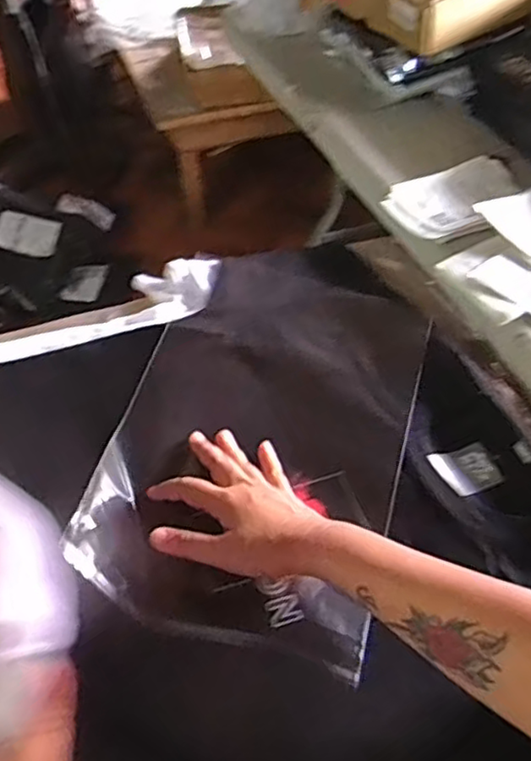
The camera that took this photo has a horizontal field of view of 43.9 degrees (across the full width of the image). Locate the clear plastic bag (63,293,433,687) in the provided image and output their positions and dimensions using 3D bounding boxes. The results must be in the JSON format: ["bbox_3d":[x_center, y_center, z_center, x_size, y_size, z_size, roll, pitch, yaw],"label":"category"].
[{"bbox_3d":[0.002,0.036,0.612,0.251,0.036,0.393,12,48,10],"label":"clear plastic bag"}]

